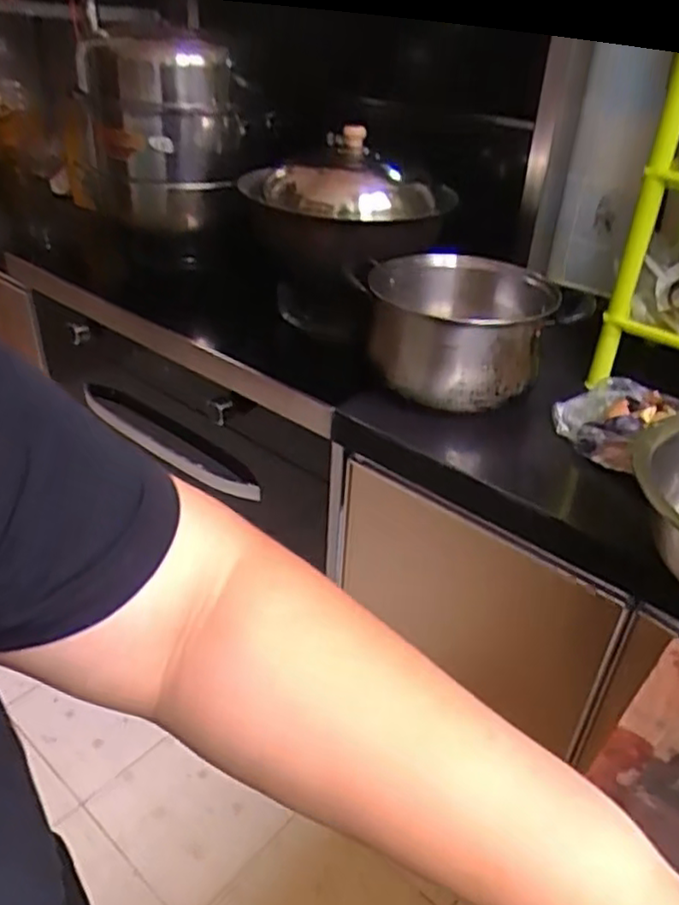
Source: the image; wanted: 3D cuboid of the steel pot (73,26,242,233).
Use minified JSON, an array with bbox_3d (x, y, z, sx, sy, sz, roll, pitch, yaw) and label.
[{"bbox_3d":[-0.367,-0.630,1.356,0.274,0.329,0.312,-9,35,-18],"label":"steel pot"}]

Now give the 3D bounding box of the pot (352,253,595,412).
[{"bbox_3d":[0.161,-0.189,0.976,0.253,0.122,0.299,-7,34,-14],"label":"pot"}]

